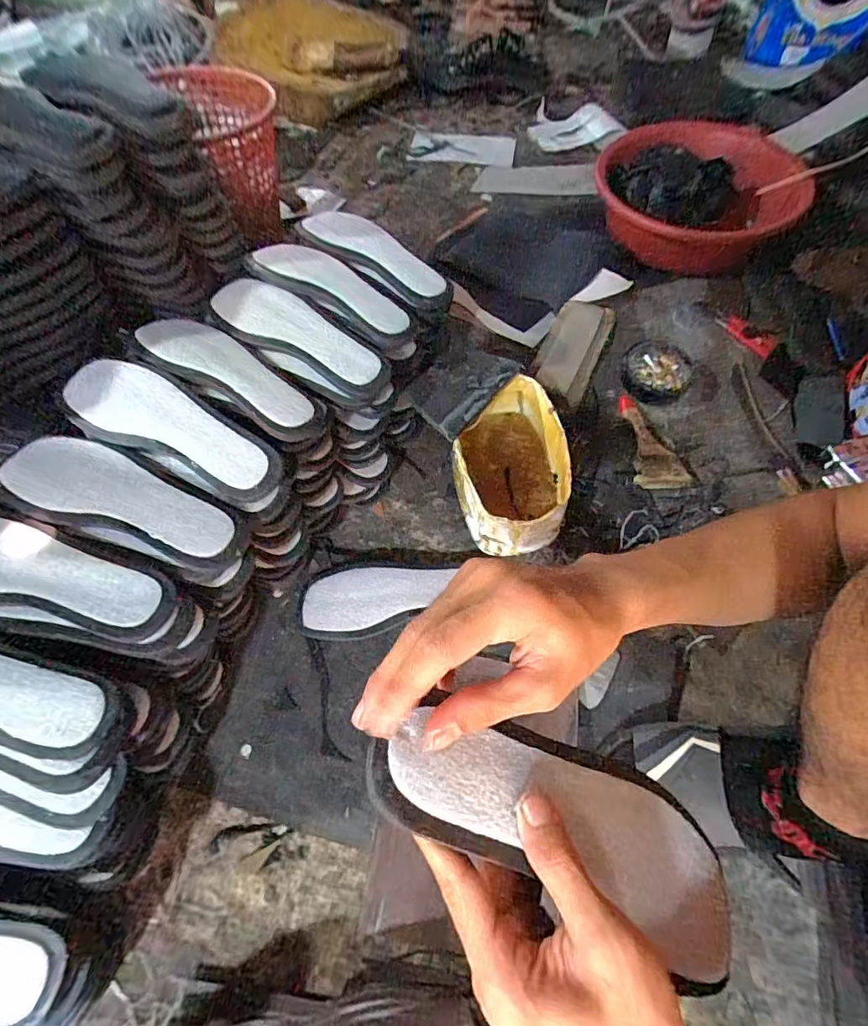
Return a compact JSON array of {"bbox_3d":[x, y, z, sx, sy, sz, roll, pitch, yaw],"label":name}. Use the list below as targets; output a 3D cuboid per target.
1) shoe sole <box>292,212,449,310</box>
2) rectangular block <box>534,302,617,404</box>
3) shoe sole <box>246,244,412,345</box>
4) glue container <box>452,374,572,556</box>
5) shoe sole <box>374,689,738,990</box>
[{"bbox_3d":[-0.073,-0.343,0.623,0.238,0.025,0.080,33,67,18],"label":"shoe sole"},{"bbox_3d":[0.211,-0.250,0.735,0.085,0.034,0.191,23,65,13],"label":"rectangular block"},{"bbox_3d":[-0.120,-0.275,0.576,0.224,0.021,0.083,30,66,17],"label":"shoe sole"},{"bbox_3d":[0.090,-0.052,0.602,0.125,0.122,0.199,-1,61,1],"label":"glue container"},{"bbox_3d":[0.070,0.163,0.249,0.222,0.019,0.077,30,64,-13],"label":"shoe sole"}]

